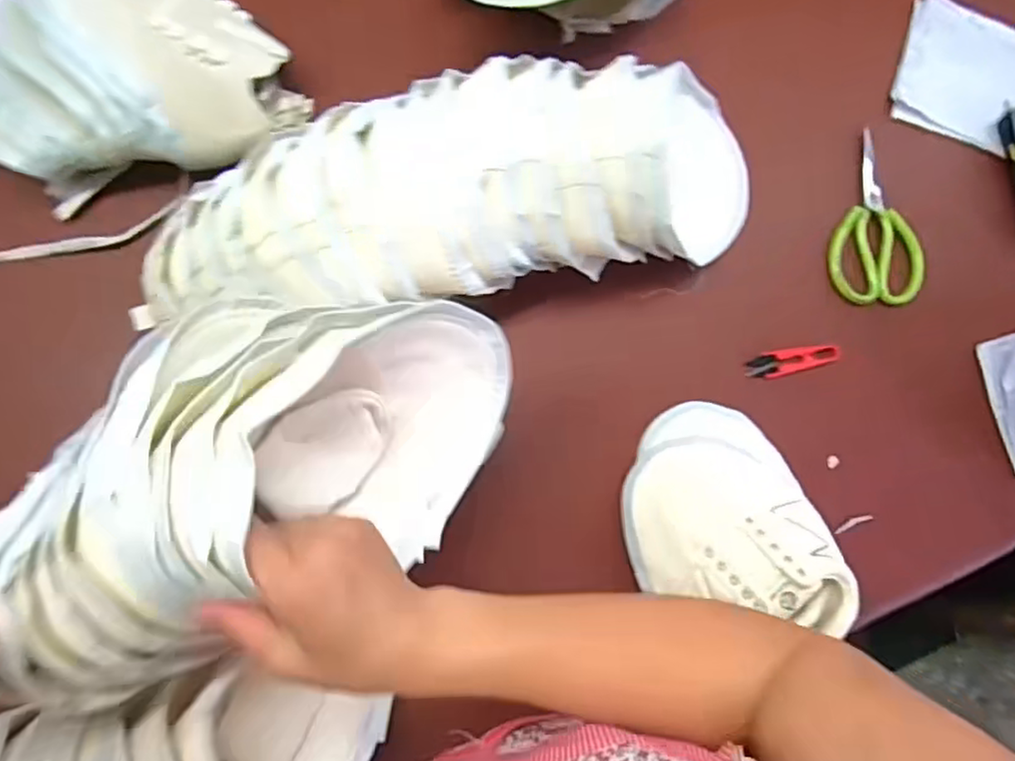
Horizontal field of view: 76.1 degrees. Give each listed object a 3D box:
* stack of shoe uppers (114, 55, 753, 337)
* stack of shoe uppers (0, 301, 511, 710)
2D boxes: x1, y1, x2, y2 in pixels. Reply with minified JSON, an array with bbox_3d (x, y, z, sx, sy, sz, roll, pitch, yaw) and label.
[{"bbox_3d":[-0.027,-0.162,0.572,0.581,0.151,0.170,-10,87,-9],"label":"stack of shoe uppers"},{"bbox_3d":[-0.150,0.050,0.387,0.330,0.131,0.189,-23,89,-9],"label":"stack of shoe uppers"}]

